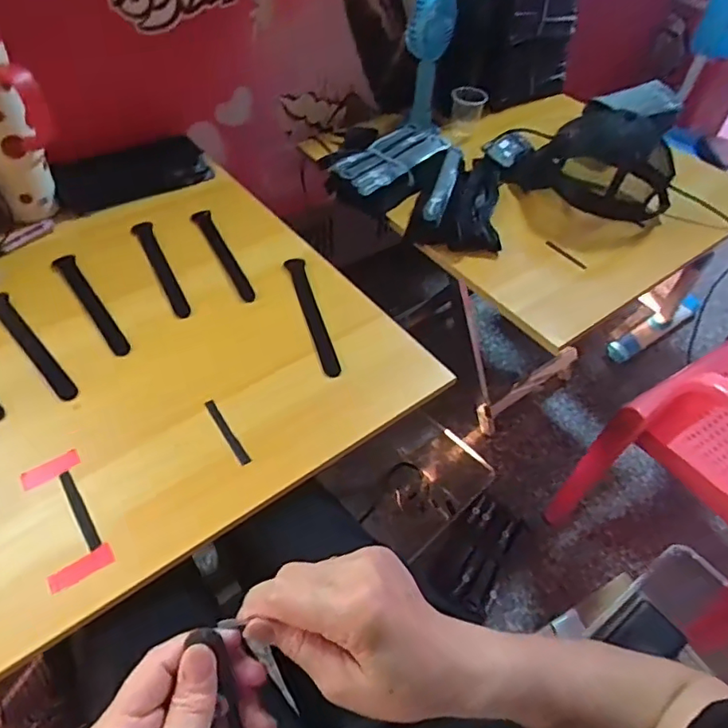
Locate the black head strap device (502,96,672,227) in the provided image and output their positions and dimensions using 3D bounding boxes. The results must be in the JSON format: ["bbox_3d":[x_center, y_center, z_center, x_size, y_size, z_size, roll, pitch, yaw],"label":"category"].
[{"bbox_3d":[0.349,-0.303,0.806,0.174,0.148,0.192,-13,52,-15],"label":"black head strap device"}]

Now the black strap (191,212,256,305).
[{"bbox_3d":[-0.181,-0.142,0.690,0.024,0.005,0.190,-21,54,-18],"label":"black strap"}]

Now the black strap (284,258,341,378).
[{"bbox_3d":[-0.061,-0.058,0.622,0.023,0.006,0.188,-12,52,-12],"label":"black strap"}]

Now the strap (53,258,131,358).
[{"bbox_3d":[-0.318,-0.073,0.621,0.025,0.005,0.194,-29,57,-23],"label":"strap"}]

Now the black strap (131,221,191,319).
[{"bbox_3d":[-0.251,-0.121,0.666,0.023,0.006,0.191,-22,55,-19],"label":"black strap"}]

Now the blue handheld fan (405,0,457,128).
[{"bbox_3d":[0.108,-0.517,0.925,0.075,0.209,0.087,11,50,4],"label":"blue handheld fan"}]

